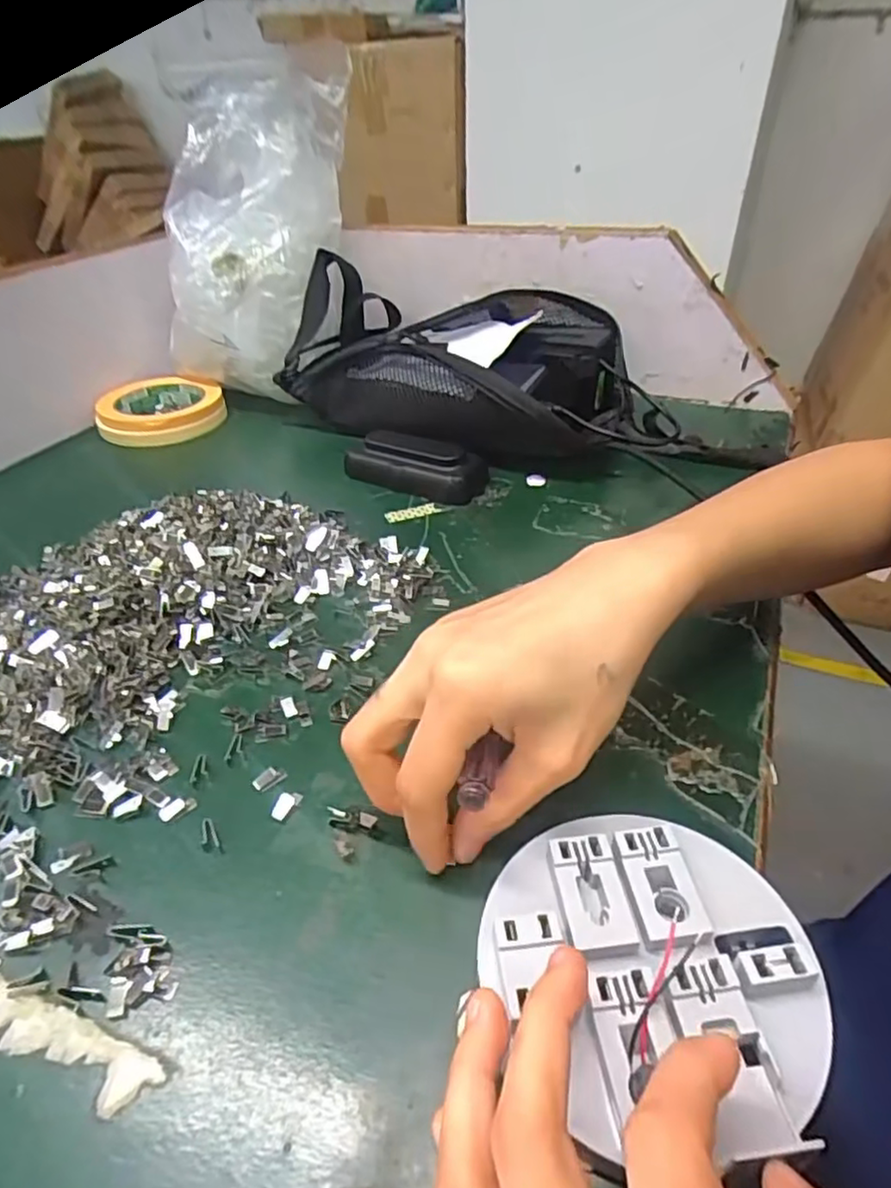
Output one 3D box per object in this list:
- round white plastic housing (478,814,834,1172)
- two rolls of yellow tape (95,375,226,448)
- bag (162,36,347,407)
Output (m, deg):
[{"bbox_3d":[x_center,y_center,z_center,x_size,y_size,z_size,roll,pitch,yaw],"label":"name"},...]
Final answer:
[{"bbox_3d":[0.065,0.112,0.203,0.097,0.012,0.100,-1,39,1],"label":"round white plastic housing"},{"bbox_3d":[-0.260,-0.168,0.598,0.107,0.029,0.107,-1,39,1],"label":"two rolls of yellow tape"},{"bbox_3d":[-0.162,-0.297,0.559,0.168,0.238,0.107,-4,39,-3],"label":"bag"}]

